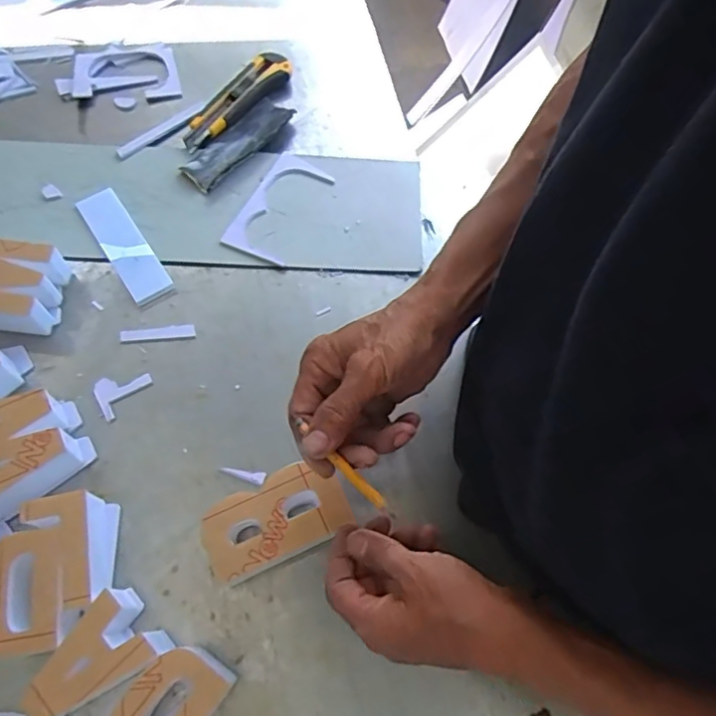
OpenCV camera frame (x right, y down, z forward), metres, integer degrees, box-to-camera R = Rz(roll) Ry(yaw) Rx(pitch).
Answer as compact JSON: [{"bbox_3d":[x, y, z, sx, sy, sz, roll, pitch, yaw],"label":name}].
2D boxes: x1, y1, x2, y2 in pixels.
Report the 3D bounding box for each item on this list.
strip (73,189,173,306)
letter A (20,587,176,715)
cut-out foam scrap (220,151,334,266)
[{"bbox_3d":[-0.228,-0.112,0.578,0.039,0.008,0.129,-32,72,-16],"label":"strip"},{"bbox_3d":[-0.185,0.213,0.419,0.083,0.043,0.056,-41,74,-19],"label":"letter A"},{"bbox_3d":[-0.079,-0.158,0.605,0.066,0.008,0.133,22,67,6],"label":"cut-out foam scrap"}]

